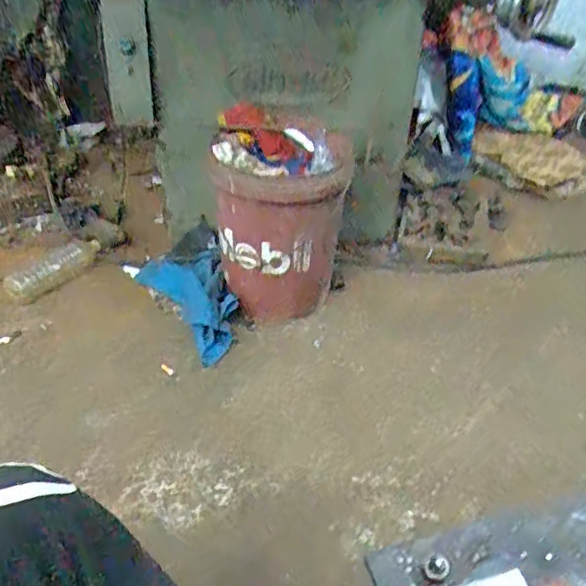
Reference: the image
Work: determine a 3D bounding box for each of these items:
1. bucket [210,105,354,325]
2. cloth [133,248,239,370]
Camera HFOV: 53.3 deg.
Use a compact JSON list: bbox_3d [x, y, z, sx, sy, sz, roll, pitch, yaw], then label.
[{"bbox_3d":[-0.030,-0.187,1.350,0.270,0.387,0.355,0,39,-4],"label":"bucket"},{"bbox_3d":[-0.230,-0.010,1.344,0.154,0.093,0.370,-21,45,-26],"label":"cloth"}]

